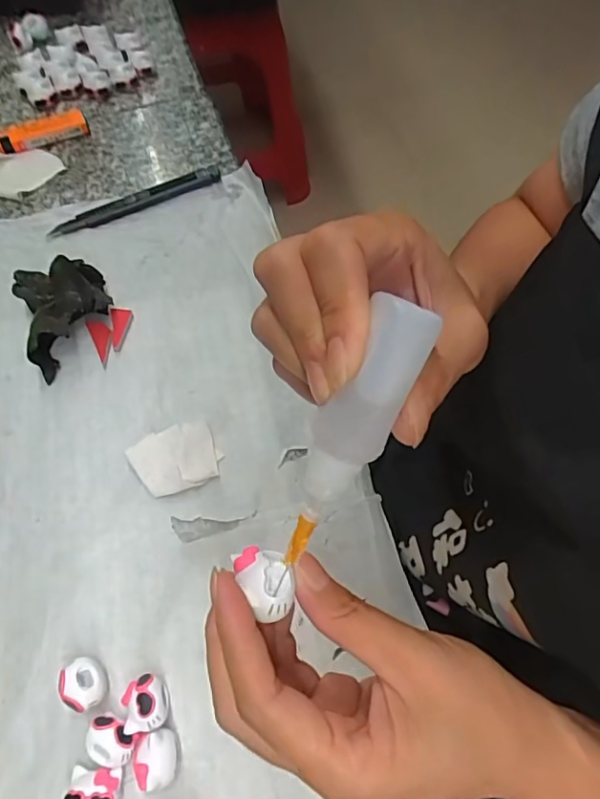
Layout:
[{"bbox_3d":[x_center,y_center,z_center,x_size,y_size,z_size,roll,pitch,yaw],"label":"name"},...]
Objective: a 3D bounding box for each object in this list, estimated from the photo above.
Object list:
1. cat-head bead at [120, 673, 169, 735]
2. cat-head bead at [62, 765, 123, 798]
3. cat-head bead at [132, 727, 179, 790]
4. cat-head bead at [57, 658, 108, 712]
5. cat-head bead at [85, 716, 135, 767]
[{"bbox_3d":[-0.081,0.157,0.279,0.022,0.022,0.025,-18,65,-10],"label":"cat-head bead"},{"bbox_3d":[-0.100,0.191,0.263,0.026,0.017,0.020,-1,63,-2],"label":"cat-head bead"},{"bbox_3d":[-0.071,0.179,0.271,0.021,0.018,0.024,-8,64,-5],"label":"cat-head bead"},{"bbox_3d":[-0.114,0.150,0.286,0.021,0.018,0.024,-37,70,-18],"label":"cat-head bead"},{"bbox_3d":[-0.095,0.173,0.272,0.023,0.014,0.020,26,66,11],"label":"cat-head bead"}]

